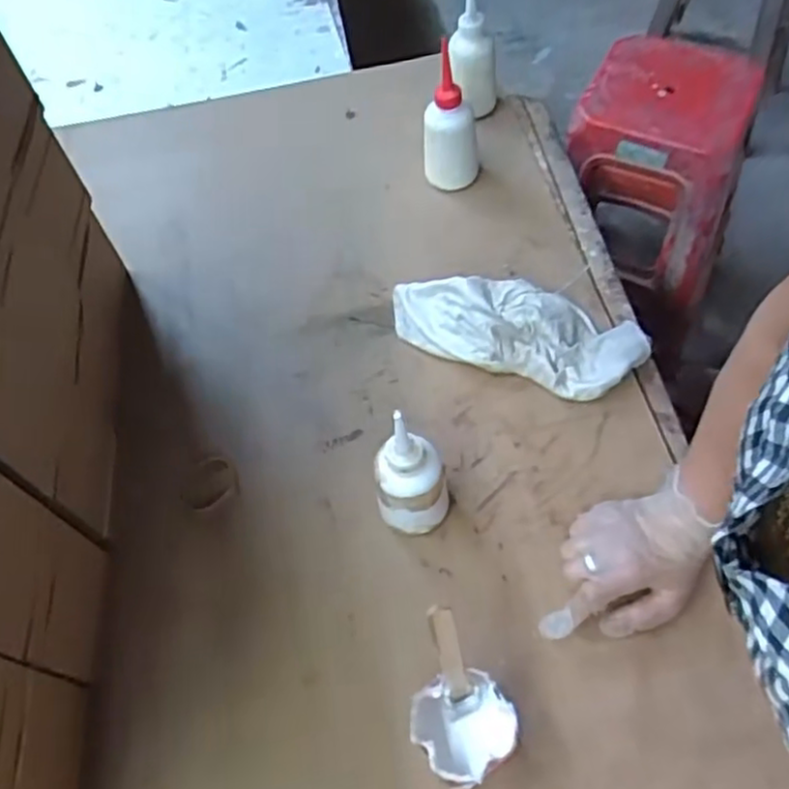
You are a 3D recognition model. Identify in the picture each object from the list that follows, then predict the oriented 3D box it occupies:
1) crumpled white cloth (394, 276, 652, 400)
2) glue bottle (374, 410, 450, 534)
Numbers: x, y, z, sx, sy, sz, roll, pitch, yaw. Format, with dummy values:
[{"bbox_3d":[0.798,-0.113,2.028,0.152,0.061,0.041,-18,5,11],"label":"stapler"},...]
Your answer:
[{"bbox_3d":[0.117,-0.066,0.700,0.261,0.053,0.101,19,61,15],"label":"crumpled white cloth"},{"bbox_3d":[0.015,0.068,0.567,0.060,0.148,0.051,0,58,4],"label":"glue bottle"}]

